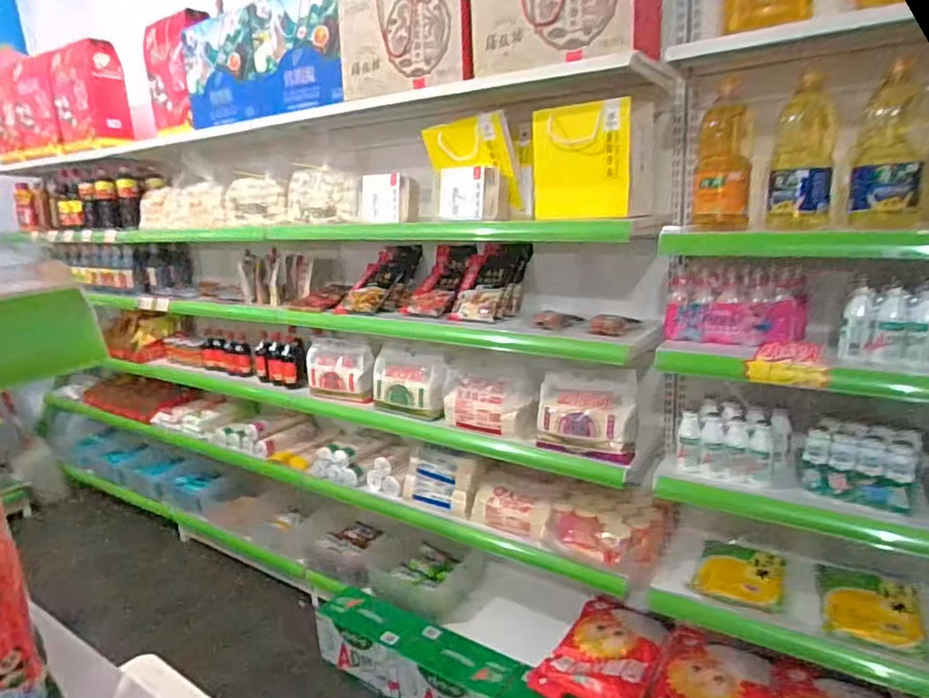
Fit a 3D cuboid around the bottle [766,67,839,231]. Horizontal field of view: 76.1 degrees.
[{"bbox_3d":[0.635,-0.370,1.110,0.103,0.271,0.119,5,17,26],"label":"bottle"}]

